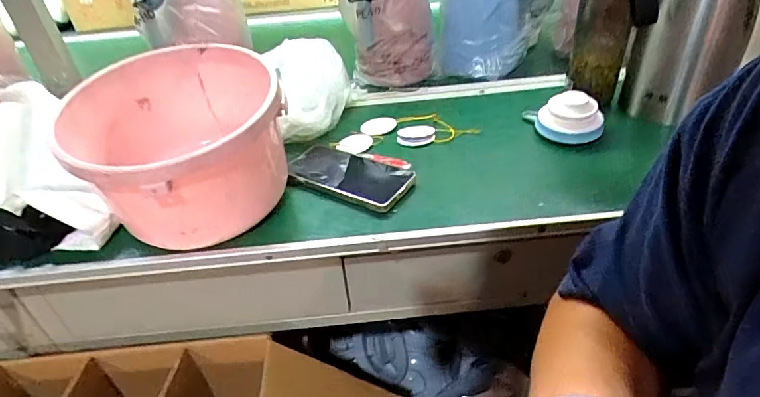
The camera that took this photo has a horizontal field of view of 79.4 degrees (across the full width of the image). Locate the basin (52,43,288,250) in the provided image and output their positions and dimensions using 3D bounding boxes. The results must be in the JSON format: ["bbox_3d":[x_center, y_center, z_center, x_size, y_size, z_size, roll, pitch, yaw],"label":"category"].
[{"bbox_3d":[-0.215,-0.055,0.509,0.215,0.145,0.220,-25,41,-25],"label":"basin"}]

